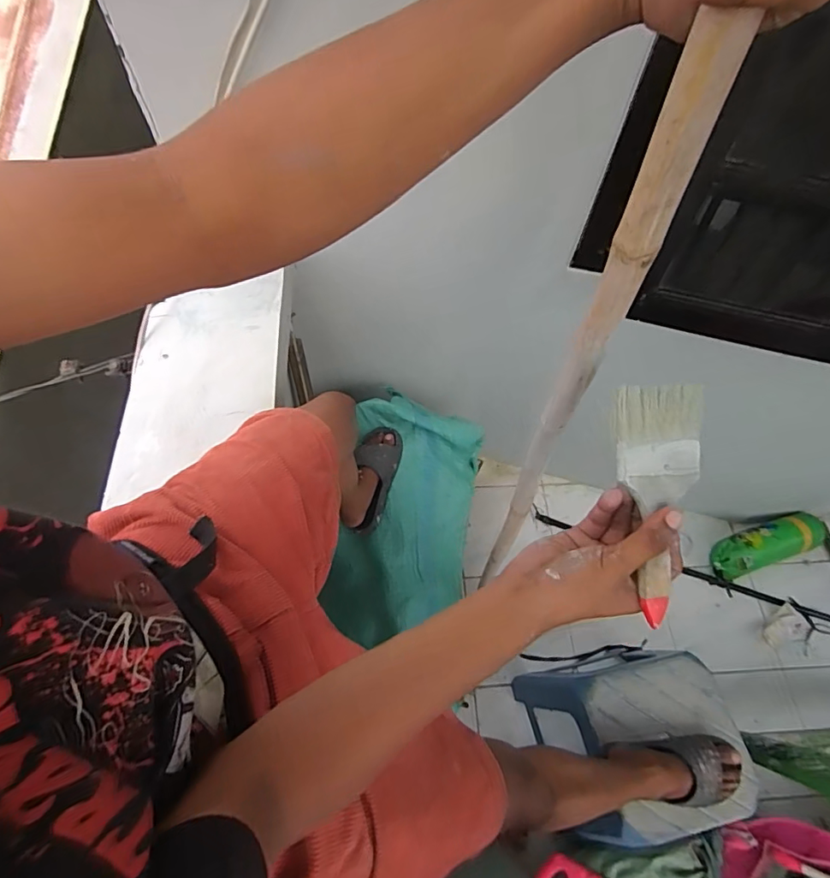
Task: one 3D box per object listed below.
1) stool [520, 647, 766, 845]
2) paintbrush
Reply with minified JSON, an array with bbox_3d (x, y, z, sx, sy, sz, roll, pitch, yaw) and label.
[{"bbox_3d":[0.465,0.672,1.131,0.326,0.427,0.315,-7,61,-6],"label":"stool"},{"bbox_3d":[0.174,0.046,0.359,0.057,0.012,0.167,-2,94,-3],"label":"paintbrush"}]

